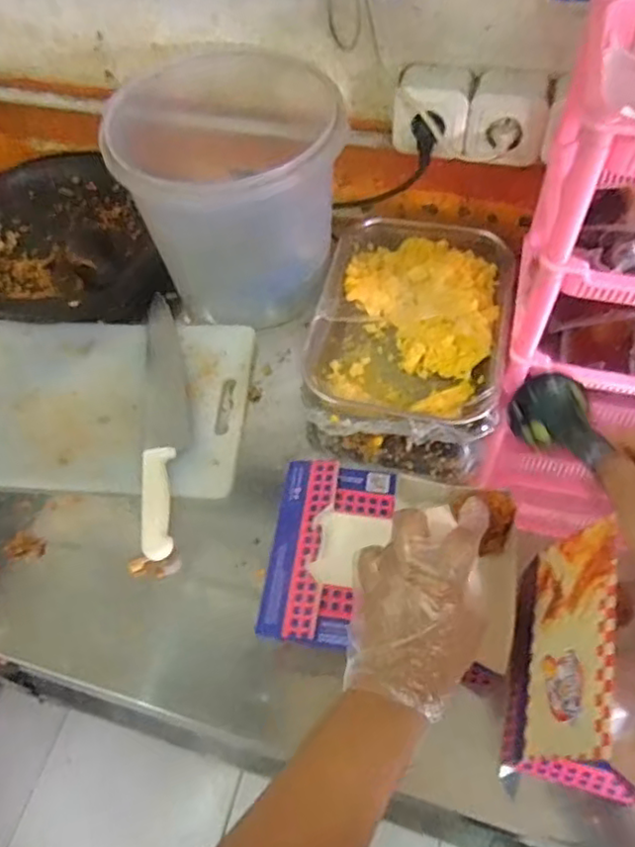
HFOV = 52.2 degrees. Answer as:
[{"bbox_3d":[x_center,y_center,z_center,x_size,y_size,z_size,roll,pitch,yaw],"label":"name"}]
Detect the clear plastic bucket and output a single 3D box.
[{"bbox_3d":[-0.095,-0.279,0.783,0.231,0.217,0.212,-2,58,3],"label":"clear plastic bucket"}]

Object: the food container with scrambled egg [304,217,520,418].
[{"bbox_3d":[0.110,-0.120,0.773,0.214,0.057,0.298,9,59,9],"label":"food container with scrambled egg"}]

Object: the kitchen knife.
[{"bbox_3d":[-0.175,-0.012,0.745,0.052,0.023,0.348,-7,58,0],"label":"kitchen knife"}]

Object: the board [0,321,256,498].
[{"bbox_3d":[-0.258,-0.027,0.766,0.348,0.017,0.231,2,58,5],"label":"board"}]

